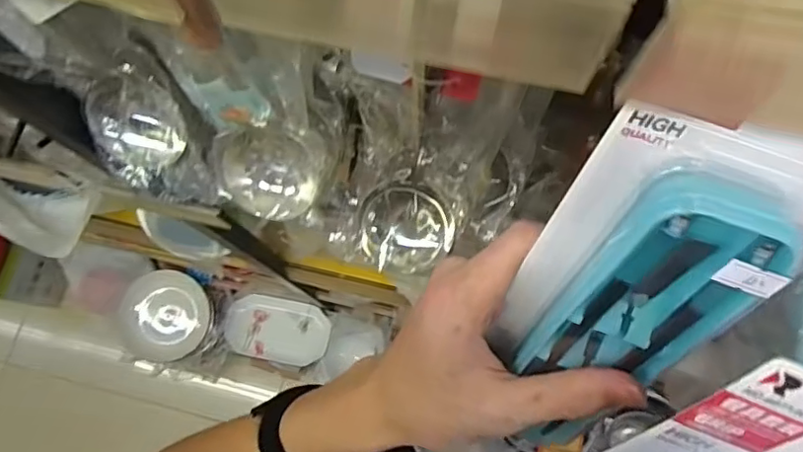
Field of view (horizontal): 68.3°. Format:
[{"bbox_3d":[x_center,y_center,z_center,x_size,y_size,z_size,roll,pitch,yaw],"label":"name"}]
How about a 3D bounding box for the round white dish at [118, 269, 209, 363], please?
[{"bbox_3d":[-0.581,0.222,1.460,0.199,0.028,0.213,-1,91,-22],"label":"round white dish"}]

